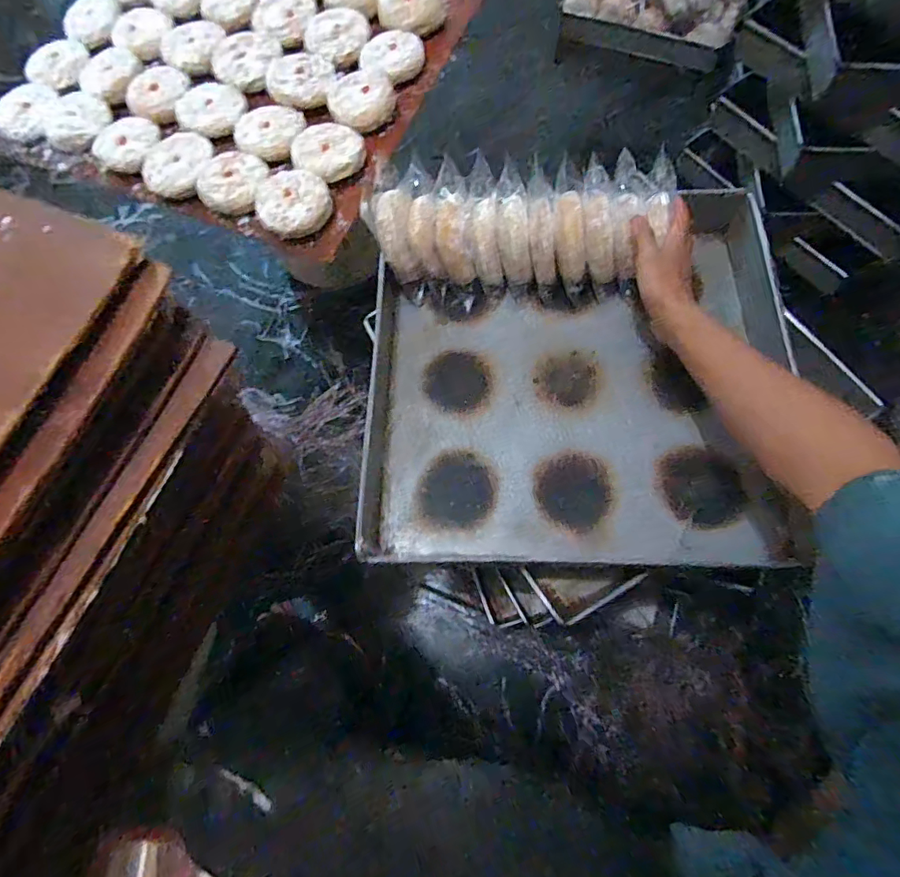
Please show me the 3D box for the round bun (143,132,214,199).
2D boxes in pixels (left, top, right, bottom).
[{"bbox_3d":[-0.354,-0.362,0.656,0.095,0.035,0.092,-1,71,2],"label":"round bun"}]

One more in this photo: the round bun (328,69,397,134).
[{"bbox_3d":[-0.117,-0.450,0.664,0.086,0.029,0.074,-20,71,-4],"label":"round bun"}]

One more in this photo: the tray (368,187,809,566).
[{"bbox_3d":[0.126,-0.056,0.524,0.416,0.059,0.380,0,71,3],"label":"tray"}]

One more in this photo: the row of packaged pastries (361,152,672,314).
[{"bbox_3d":[0.075,-0.226,0.546,0.298,0.112,0.112,-2,71,2],"label":"row of packaged pastries"}]

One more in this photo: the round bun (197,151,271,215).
[{"bbox_3d":[-0.275,-0.329,0.638,0.085,0.032,0.069,-8,70,0],"label":"round bun"}]

